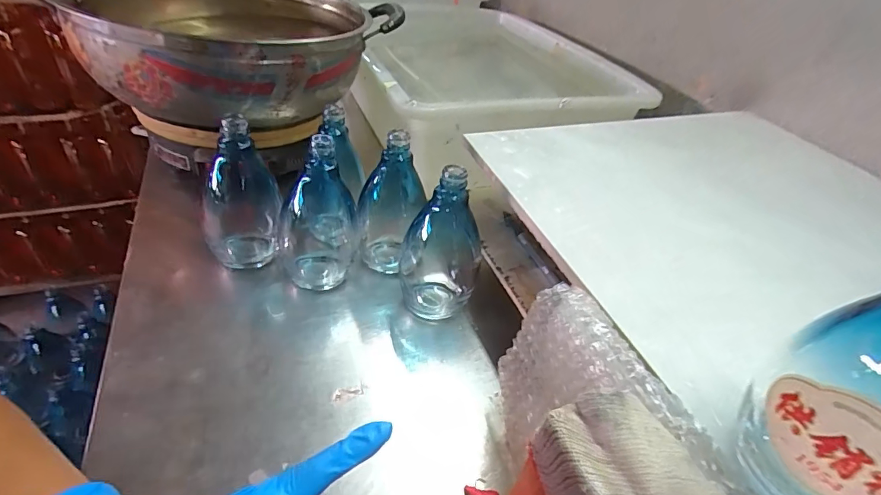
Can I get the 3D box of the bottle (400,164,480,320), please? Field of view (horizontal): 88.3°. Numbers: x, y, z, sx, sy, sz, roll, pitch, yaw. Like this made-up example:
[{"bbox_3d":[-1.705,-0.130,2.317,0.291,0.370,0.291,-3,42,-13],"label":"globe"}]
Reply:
[{"bbox_3d":[0.004,-0.013,0.426,0.070,0.142,0.086,4,38,-7],"label":"bottle"}]

